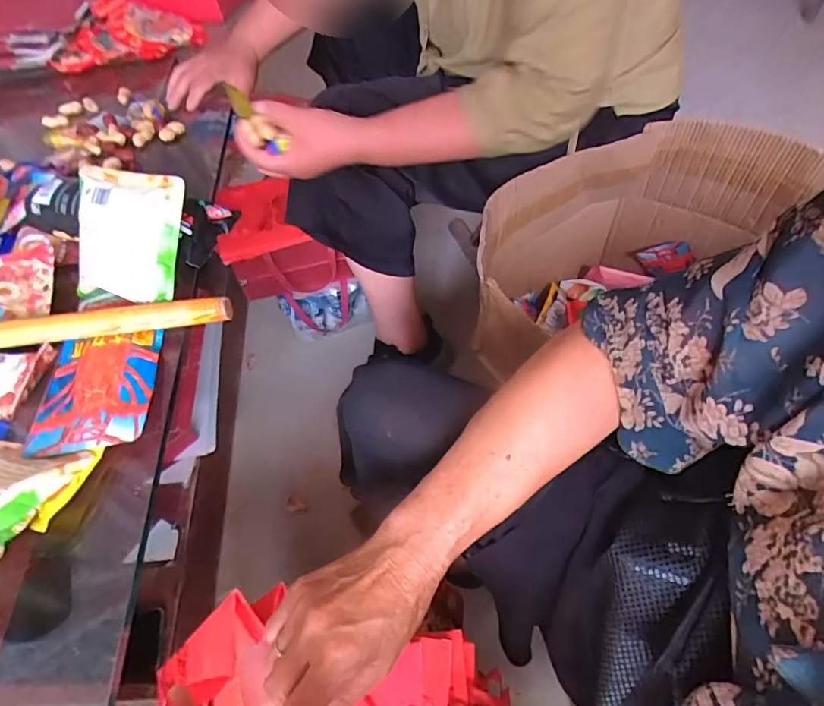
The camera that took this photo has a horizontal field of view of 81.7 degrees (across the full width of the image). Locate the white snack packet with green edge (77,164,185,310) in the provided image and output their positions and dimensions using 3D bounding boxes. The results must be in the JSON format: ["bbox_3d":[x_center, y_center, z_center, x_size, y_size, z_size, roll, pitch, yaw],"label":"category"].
[{"bbox_3d":[-0.287,-0.117,0.482,0.124,0.021,0.137,2,97,7],"label":"white snack packet with green edge"}]

